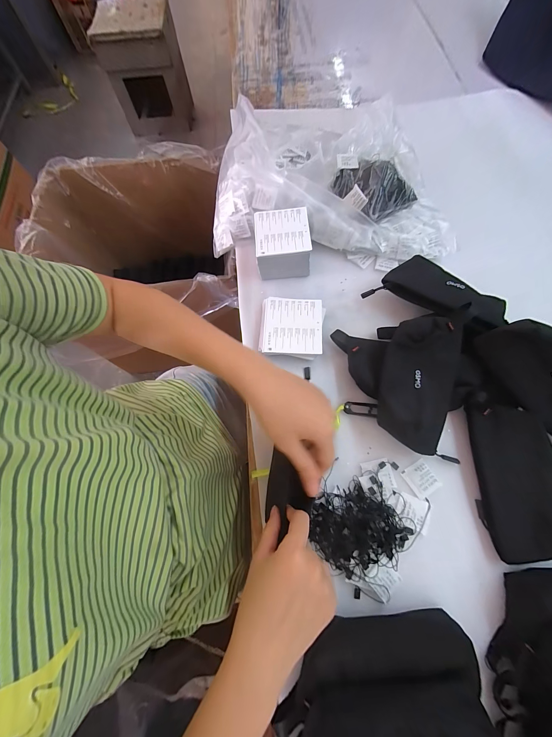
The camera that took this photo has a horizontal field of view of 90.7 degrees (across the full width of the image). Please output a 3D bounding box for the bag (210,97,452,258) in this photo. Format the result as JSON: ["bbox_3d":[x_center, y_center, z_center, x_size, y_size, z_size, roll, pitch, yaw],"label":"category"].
[{"bbox_3d":[0.096,-0.360,0.524,0.427,0.097,0.310,2,69,3],"label":"bag"}]

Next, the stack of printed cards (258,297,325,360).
[{"bbox_3d":[0.025,-0.064,0.450,0.100,0.027,0.104,4,69,4],"label":"stack of printed cards"}]

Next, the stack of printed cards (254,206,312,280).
[{"bbox_3d":[0.011,-0.217,0.483,0.090,0.065,0.099,-4,69,1],"label":"stack of printed cards"}]

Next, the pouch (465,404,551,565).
[{"bbox_3d":[0.310,0.141,0.350,0.082,0.046,0.191,4,70,4],"label":"pouch"}]

